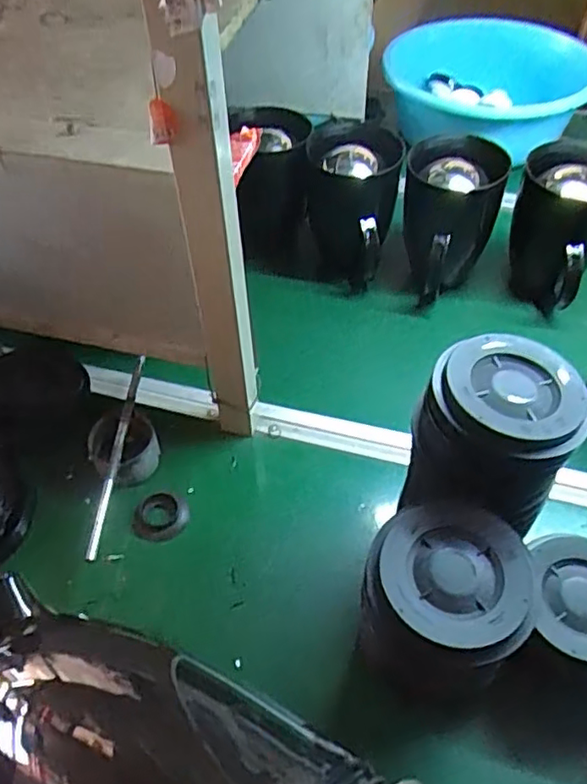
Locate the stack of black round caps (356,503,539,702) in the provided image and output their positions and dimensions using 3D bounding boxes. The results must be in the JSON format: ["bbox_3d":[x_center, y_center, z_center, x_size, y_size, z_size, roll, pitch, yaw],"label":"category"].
[{"bbox_3d":[0.115,0.182,0.511,0.112,0.176,0.104,6,50,6],"label":"stack of black round caps"}]

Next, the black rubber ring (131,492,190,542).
[{"bbox_3d":[-0.145,0.136,0.677,0.060,0.011,0.049,-10,50,-8],"label":"black rubber ring"}]

